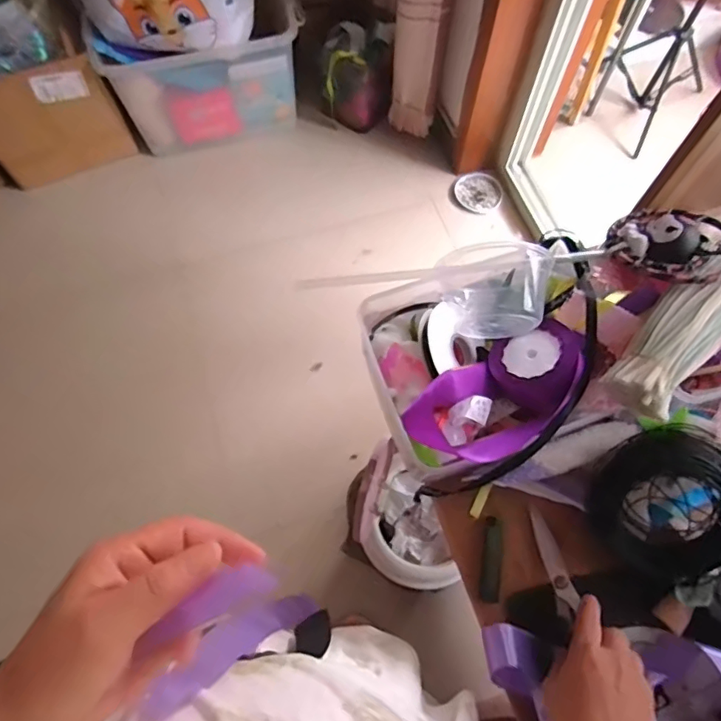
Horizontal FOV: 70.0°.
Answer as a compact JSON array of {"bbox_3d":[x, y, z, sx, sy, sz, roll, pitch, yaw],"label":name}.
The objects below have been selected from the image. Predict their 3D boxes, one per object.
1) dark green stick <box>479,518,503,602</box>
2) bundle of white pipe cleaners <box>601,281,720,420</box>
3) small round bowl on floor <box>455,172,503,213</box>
[{"bbox_3d":[0.135,0.203,0.527,0.019,0.009,0.081,11,68,5],"label":"dark green stick"},{"bbox_3d":[0.344,-0.058,0.493,0.295,0.034,0.070,-40,73,-15],"label":"bundle of white pipe cleaners"},{"bbox_3d":[0.365,-0.518,1.584,0.126,0.022,0.148,-38,72,-14],"label":"small round bowl on floor"}]

